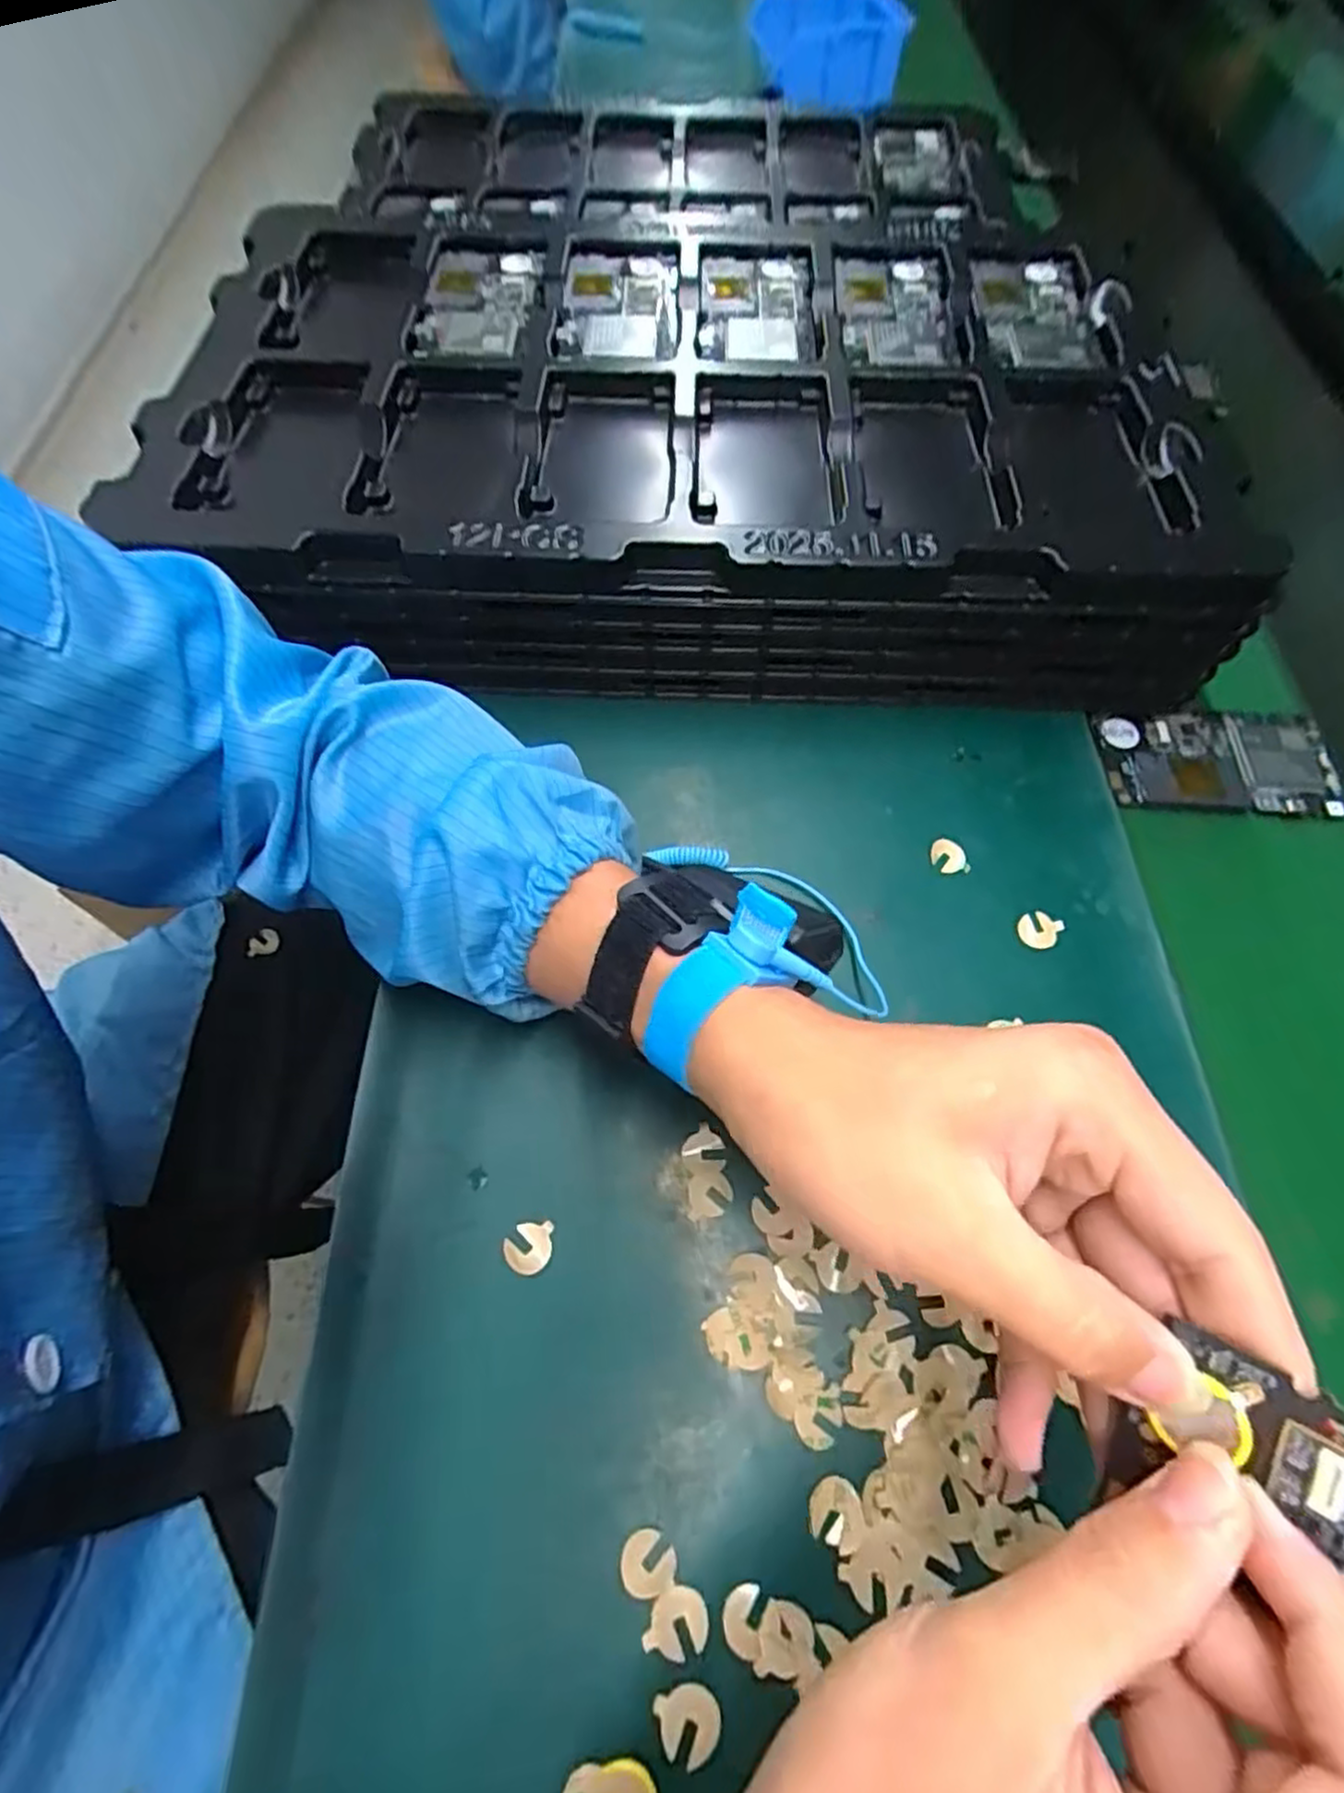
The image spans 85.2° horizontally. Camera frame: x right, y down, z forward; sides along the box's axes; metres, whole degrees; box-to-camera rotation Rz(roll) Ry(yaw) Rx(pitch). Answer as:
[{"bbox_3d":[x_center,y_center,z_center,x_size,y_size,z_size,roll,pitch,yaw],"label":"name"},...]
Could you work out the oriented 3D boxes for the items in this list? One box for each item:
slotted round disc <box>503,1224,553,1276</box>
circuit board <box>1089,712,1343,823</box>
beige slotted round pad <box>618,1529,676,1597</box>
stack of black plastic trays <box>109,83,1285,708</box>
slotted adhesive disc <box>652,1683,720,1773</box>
[{"bbox_3d":[-0.055,0.134,0.279,0.017,0.004,0.018,1,64,-2],"label":"slotted round disc"},{"bbox_3d":[0.298,-0.073,0.398,0.126,0.010,0.066,2,64,-2],"label":"circuit board"},{"bbox_3d":[-0.008,0.218,0.237,0.017,0.004,0.017,1,64,-2],"label":"beige slotted round pad"},{"bbox_3d":[0.011,-0.273,0.442,0.538,0.112,0.334,3,64,-1],"label":"stack of black plastic trays"},{"bbox_3d":[0.005,0.249,0.220,0.018,0.004,0.017,-4,52,5],"label":"slotted adhesive disc"}]

